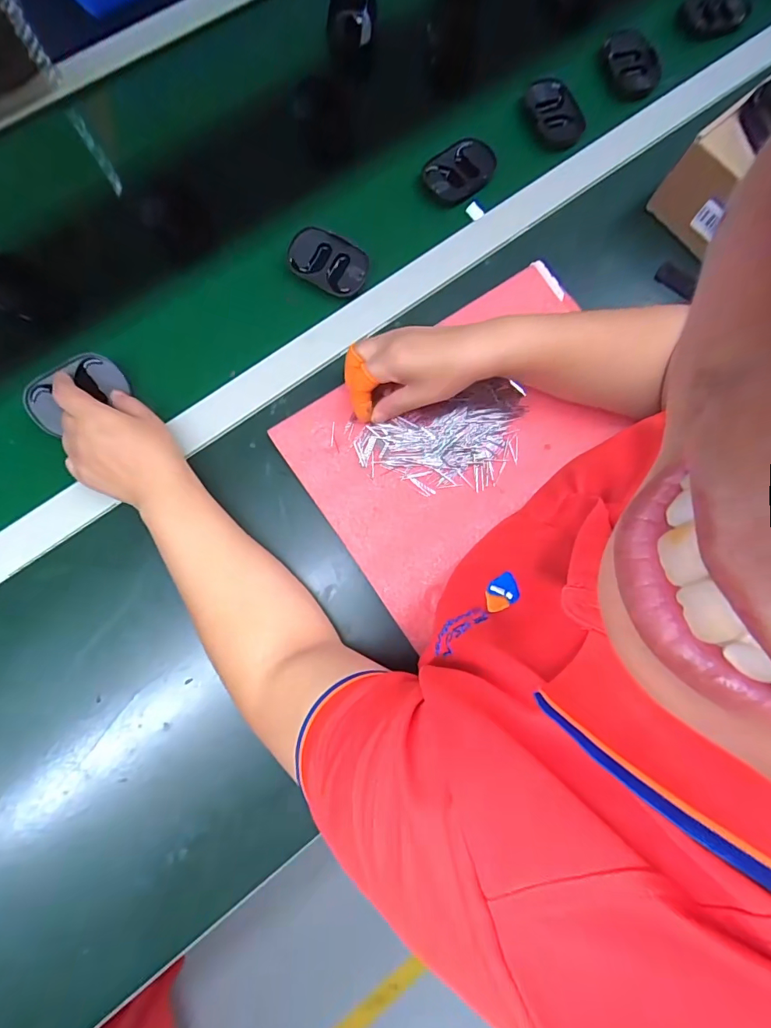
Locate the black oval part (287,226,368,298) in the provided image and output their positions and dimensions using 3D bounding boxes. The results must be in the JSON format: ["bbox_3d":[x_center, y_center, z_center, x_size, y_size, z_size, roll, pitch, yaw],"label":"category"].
[{"bbox_3d":[-0.063,-0.269,0.478,0.085,0.024,0.058,24,77,4],"label":"black oval part"}]

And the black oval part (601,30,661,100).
[{"bbox_3d":[0.309,-0.563,0.561,0.066,0.014,0.104,-3,74,0],"label":"black oval part"}]

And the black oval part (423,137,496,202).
[{"bbox_3d":[0.084,-0.394,0.516,0.089,0.019,0.061,-34,80,-9],"label":"black oval part"}]

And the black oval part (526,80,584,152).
[{"bbox_3d":[0.205,-0.481,0.540,0.061,0.015,0.098,-8,75,-1],"label":"black oval part"}]

